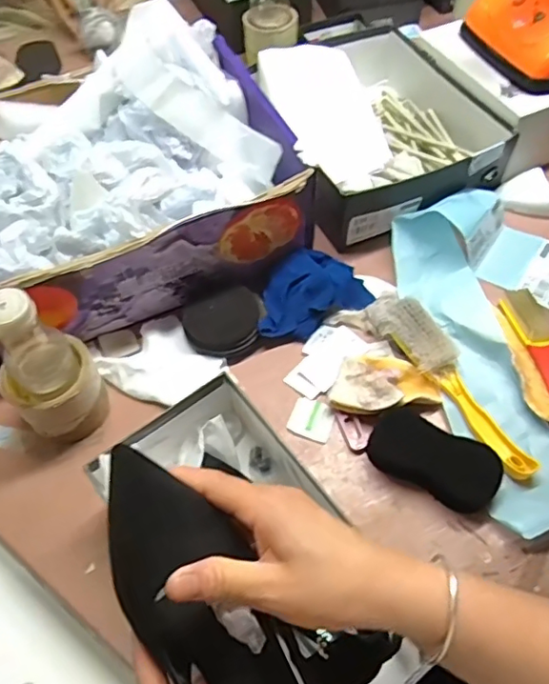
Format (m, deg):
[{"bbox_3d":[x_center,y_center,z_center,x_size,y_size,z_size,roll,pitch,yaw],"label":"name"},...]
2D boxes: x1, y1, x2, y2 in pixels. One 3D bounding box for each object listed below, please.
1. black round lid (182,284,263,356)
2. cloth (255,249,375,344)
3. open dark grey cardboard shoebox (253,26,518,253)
[{"bbox_3d":[-0.057,-0.025,0.661,0.093,0.025,0.077,-19,59,-10],"label":"black round lid"},{"bbox_3d":[0.036,-0.061,0.677,0.143,0.044,0.094,-30,61,-16],"label":"cloth"},{"bbox_3d":[0.124,-0.318,0.808,0.259,0.098,0.362,-21,59,-11],"label":"open dark grey cardboard shoebox"}]

